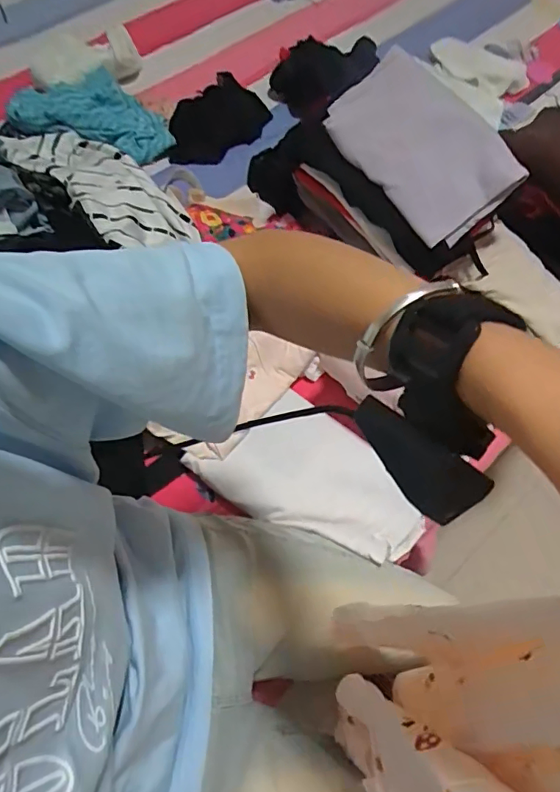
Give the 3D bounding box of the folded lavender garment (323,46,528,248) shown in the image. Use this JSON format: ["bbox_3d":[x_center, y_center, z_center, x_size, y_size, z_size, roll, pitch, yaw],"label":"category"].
[{"bbox_3d":[0.186,-0.316,0.670,0.234,0.026,0.138,44,110,-9],"label":"folded lavender garment"}]

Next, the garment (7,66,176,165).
[{"bbox_3d":[-0.308,-0.461,0.855,0.253,0.090,0.129,14,67,5],"label":"garment"}]

